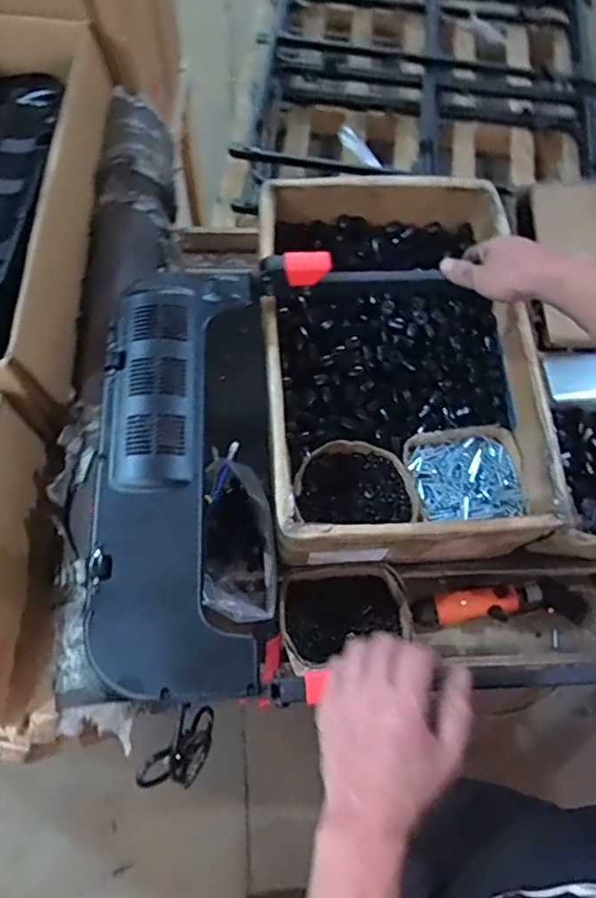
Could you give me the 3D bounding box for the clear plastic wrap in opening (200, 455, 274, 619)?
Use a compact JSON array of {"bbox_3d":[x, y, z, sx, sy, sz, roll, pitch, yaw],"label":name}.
[{"bbox_3d":[-0.077,0.122,0.772,0.091,0.155,0.187,-4,69,-4],"label":"clear plastic wrap in opening"}]

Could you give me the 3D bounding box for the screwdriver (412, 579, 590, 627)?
[{"bbox_3d":[0.290,0.216,0.840,0.249,0.049,0.054,-1,69,-3],"label":"screwdriver"}]

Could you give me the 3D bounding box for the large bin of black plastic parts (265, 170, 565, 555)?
[{"bbox_3d":[0.132,-0.132,0.842,0.357,0.148,0.560,-3,69,-3],"label":"large bin of black plastic parts"}]

